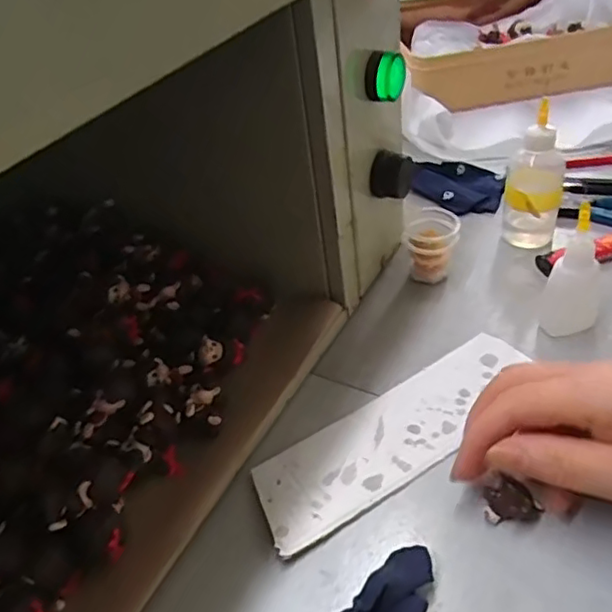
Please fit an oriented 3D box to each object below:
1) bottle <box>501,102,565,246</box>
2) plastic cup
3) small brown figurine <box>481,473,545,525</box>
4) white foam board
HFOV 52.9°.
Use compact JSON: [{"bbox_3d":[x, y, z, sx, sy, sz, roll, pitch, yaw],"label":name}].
[{"bbox_3d":[0.163,-0.087,0.435,0.039,0.099,0.034,13,45,24],"label":"bottle"},{"bbox_3d":[0.089,-0.044,0.436,0.034,0.037,0.040,6,43,18],"label":"plastic cup"},{"bbox_3d":[0.099,0.095,0.295,0.028,0.017,0.017,11,44,13],"label":"small brown figurine"},{"bbox_3d":[0.053,0.069,0.345,0.181,0.005,0.055,-28,46,-23],"label":"white foam board"}]

